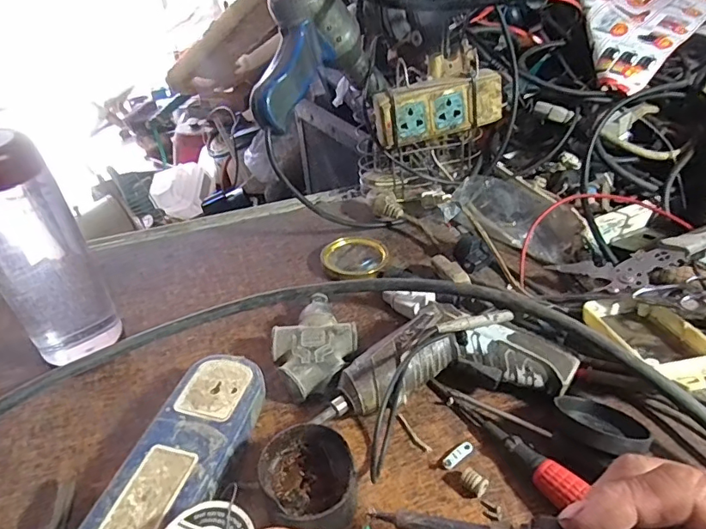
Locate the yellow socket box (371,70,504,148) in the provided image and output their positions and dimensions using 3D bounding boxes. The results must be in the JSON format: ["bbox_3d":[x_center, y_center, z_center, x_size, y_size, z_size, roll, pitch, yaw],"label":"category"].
[{"bbox_3d":[0.090,-0.170,0.536,0.137,0.055,0.037,-12,38,-7],"label":"yellow socket box"}]

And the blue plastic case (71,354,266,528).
[{"bbox_3d":[-0.117,0.141,0.310,0.064,0.031,0.198,6,40,15],"label":"blue plastic case"}]

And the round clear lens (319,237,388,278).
[{"bbox_3d":[0.002,-0.008,0.518,0.066,0.020,0.059,-7,38,0],"label":"round clear lens"}]

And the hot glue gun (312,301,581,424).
[{"bbox_3d":[0.067,0.071,0.377,0.179,0.050,0.075,-7,38,-1],"label":"hot glue gun"}]

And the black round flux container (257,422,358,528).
[{"bbox_3d":[-0.026,0.137,0.315,0.059,0.037,0.064,-4,38,3],"label":"black round flux container"}]

